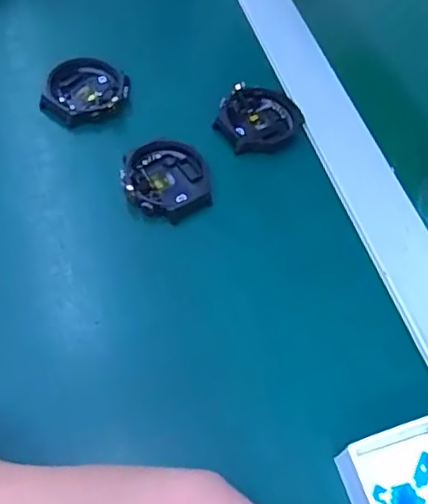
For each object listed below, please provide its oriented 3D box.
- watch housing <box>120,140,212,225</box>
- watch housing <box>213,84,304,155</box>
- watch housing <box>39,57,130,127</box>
[{"bbox_3d":[-0.028,-0.043,0.339,0.050,0.011,0.051,2,58,-3],"label":"watch housing"},{"bbox_3d":[0.029,-0.086,0.371,0.054,0.011,0.046,-10,60,-10],"label":"watch housing"},{"bbox_3d":[-0.084,-0.103,0.370,0.053,0.016,0.046,-29,65,-20],"label":"watch housing"}]

